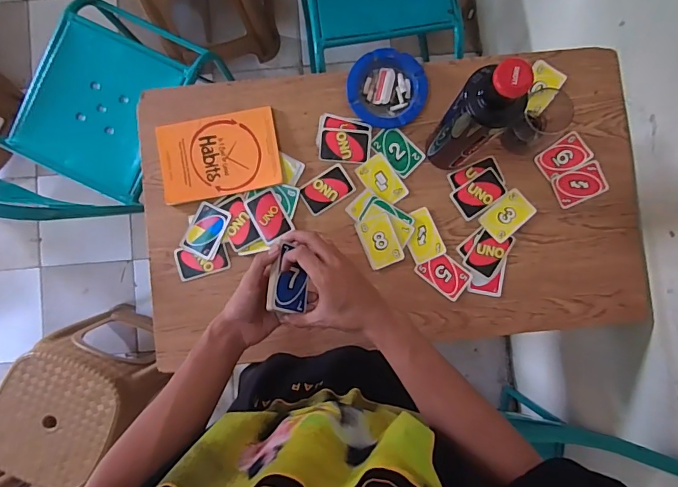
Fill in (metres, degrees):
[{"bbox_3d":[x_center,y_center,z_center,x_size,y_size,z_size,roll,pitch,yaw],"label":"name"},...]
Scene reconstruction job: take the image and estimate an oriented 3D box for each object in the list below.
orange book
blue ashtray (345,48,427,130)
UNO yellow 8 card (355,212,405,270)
[{"bbox_3d":[-0.197,-0.145,0.722,0.191,0.017,0.130,-10,87,0],"label":"orange book"},{"bbox_3d":[0.078,-0.253,0.716,0.126,0.021,0.122,0,87,0],"label":"blue ashtray"},{"bbox_3d":[0.068,-0.004,0.722,0.058,0.005,0.085,-21,87,-1],"label":"UNO yellow 8 card"}]

